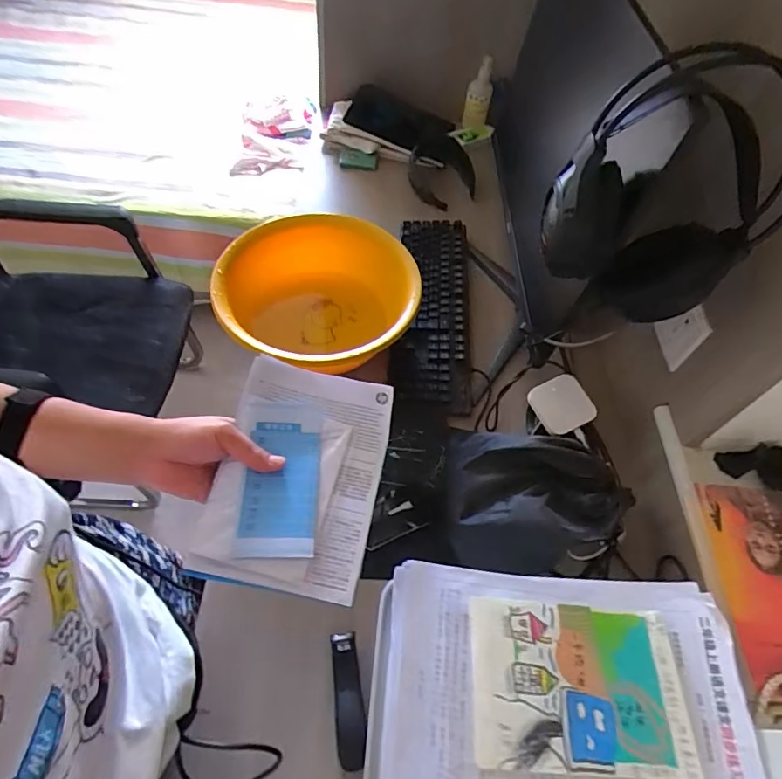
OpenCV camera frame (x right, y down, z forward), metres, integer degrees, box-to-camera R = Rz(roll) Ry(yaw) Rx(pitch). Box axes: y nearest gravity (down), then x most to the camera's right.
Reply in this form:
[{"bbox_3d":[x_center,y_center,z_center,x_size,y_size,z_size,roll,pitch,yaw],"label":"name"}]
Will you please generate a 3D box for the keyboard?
[{"bbox_3d":[0.074,-0.151,0.867,0.121,0.026,0.426,5,56,-2],"label":"keyboard"}]

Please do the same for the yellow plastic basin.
[{"bbox_3d":[-0.103,-0.134,0.802,0.269,0.135,0.281,2,56,-4],"label":"yellow plastic basin"}]

